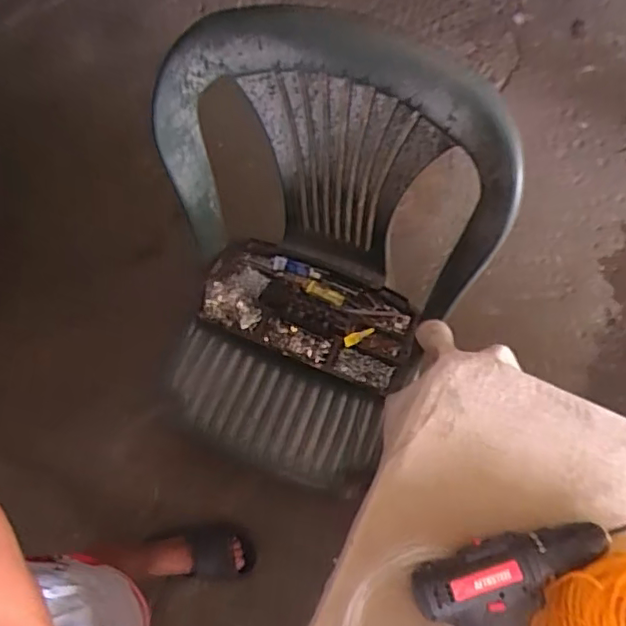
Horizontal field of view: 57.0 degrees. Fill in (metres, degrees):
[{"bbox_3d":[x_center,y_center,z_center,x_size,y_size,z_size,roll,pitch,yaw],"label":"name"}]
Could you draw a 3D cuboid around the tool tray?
[{"bbox_3d":[-0.005,0.000,1.003,0.366,0.073,0.167,21,78,9],"label":"tool tray"}]

